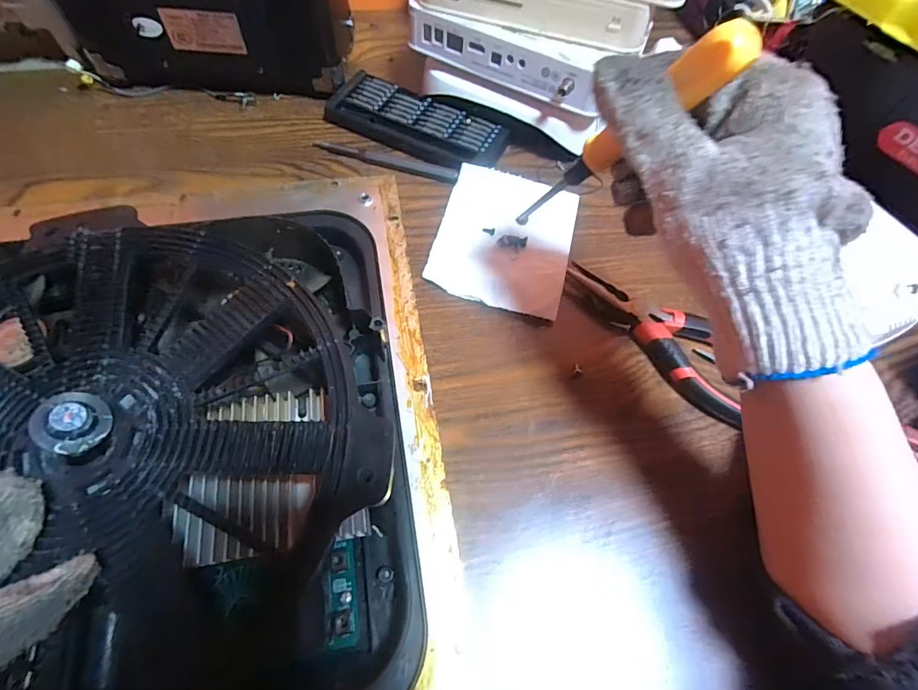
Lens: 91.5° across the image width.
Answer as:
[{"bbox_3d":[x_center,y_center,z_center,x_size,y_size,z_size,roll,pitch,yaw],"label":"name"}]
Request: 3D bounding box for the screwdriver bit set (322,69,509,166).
[{"bbox_3d":[-0.034,-0.194,0.392,0.152,0.015,0.060,23,64,8],"label":"screwdriver bit set"}]

